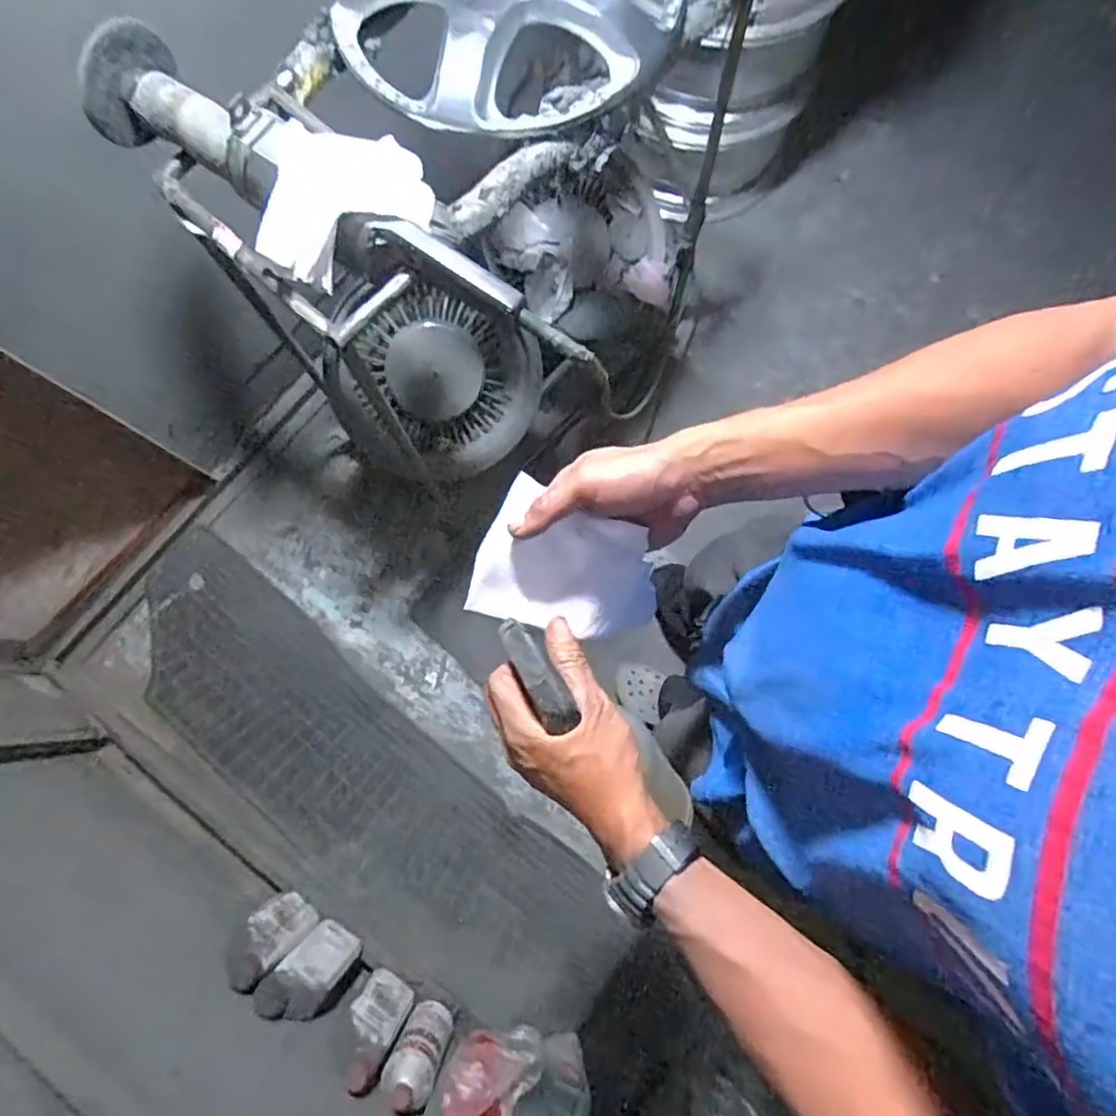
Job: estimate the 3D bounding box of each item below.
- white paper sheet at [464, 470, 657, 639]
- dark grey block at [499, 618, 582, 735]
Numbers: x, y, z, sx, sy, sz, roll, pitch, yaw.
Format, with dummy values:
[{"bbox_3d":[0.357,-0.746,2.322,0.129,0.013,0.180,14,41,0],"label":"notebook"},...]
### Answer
[{"bbox_3d":[0.007,0.013,0.485,0.151,0.043,0.117,16,96,-8],"label":"white paper sheet"},{"bbox_3d":[-0.015,0.076,0.430,0.027,0.028,0.085,-26,50,-4],"label":"dark grey block"}]

